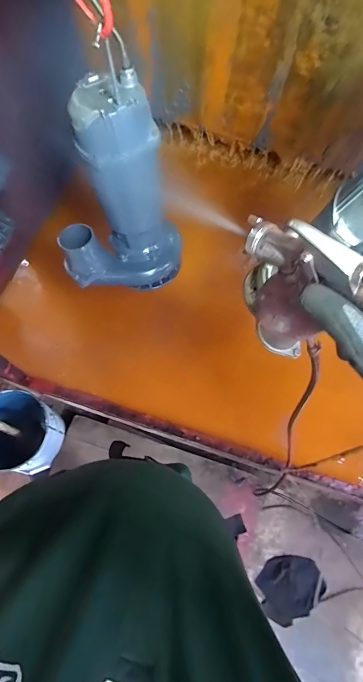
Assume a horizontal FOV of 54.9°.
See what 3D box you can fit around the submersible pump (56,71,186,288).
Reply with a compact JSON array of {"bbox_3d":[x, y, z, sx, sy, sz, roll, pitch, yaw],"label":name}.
[{"bbox_3d":[-0.116,-0.251,0.659,0.236,0.355,0.179,3,68,-1],"label":"submersible pump"}]

